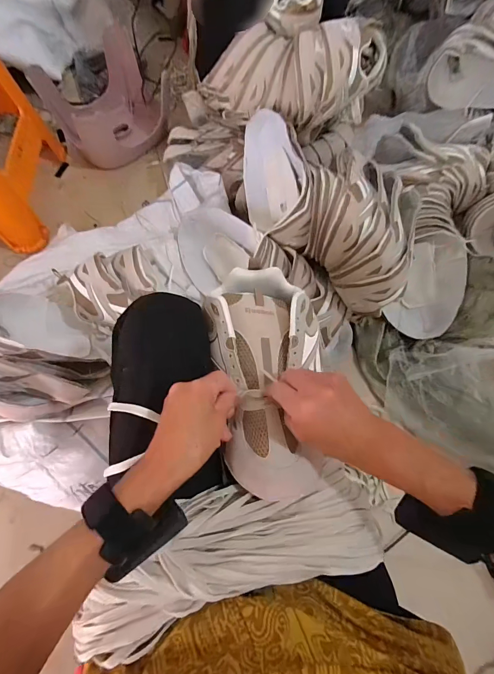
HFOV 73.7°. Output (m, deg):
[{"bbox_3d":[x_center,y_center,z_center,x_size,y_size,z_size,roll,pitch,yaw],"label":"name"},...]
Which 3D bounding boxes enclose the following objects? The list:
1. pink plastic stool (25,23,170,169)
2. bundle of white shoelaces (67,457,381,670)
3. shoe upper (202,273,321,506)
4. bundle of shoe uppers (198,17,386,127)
[{"bbox_3d":[-0.373,-0.643,0.924,0.296,0.170,0.244,-43,77,-16],"label":"pink plastic stool"},{"bbox_3d":[-0.006,0.200,0.316,0.288,0.053,0.110,-12,71,-7],"label":"bundle of white shoelaces"},{"bbox_3d":[0.023,0.034,0.372,0.127,0.048,0.263,-2,69,-3],"label":"shoe upper"},{"bbox_3d":[0.086,-0.545,0.680,0.366,0.140,0.170,8,69,15],"label":"bundle of shoe uppers"}]

